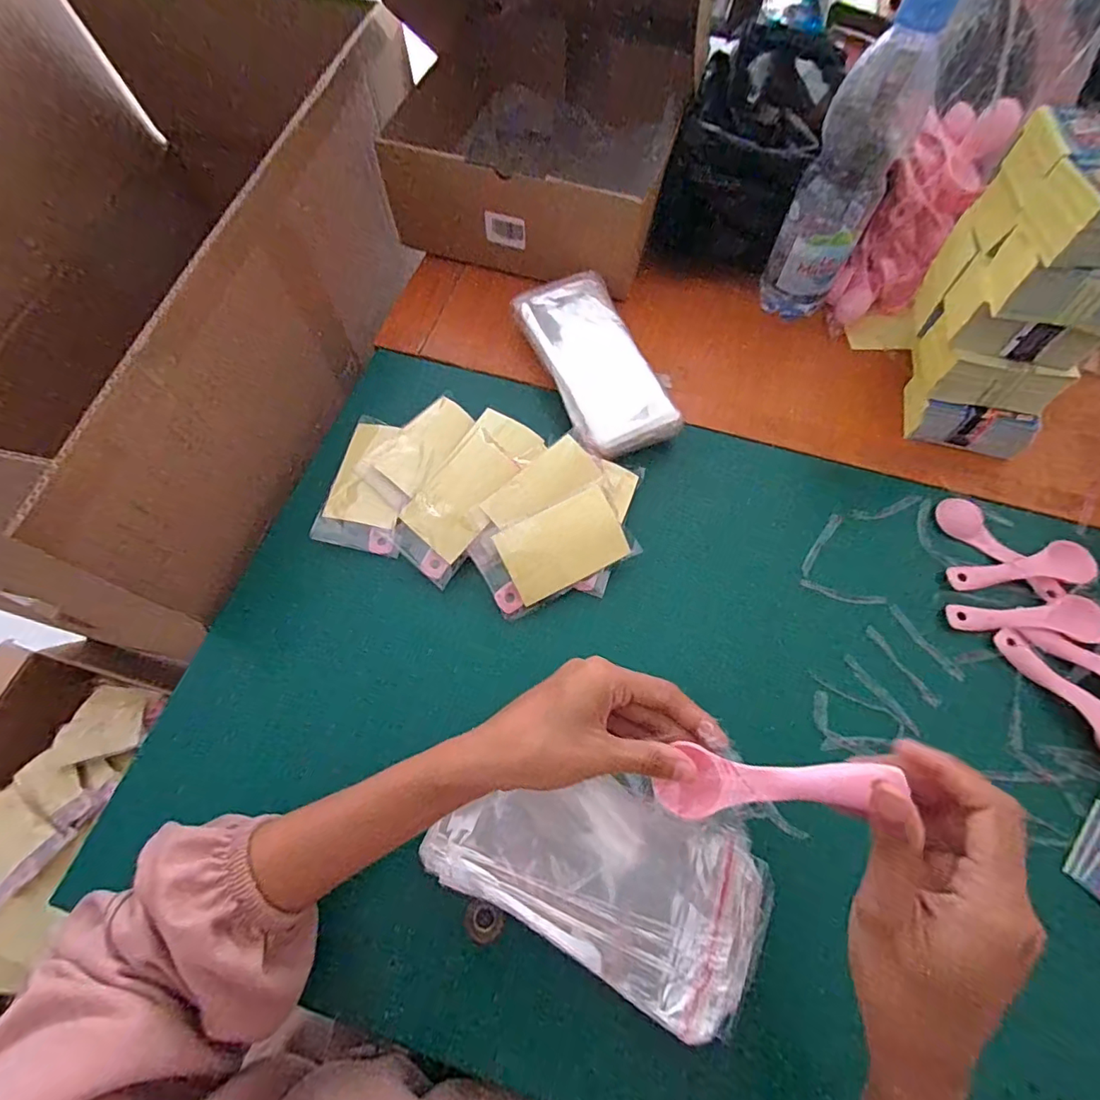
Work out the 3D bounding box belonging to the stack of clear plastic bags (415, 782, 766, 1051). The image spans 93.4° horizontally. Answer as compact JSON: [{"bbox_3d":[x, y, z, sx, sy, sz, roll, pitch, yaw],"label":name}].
[{"bbox_3d":[0.031,0.194,0.317,0.193,0.019,0.097,25,68,9],"label":"stack of clear plastic bags"}]

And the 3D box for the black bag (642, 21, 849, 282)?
[{"bbox_3d":[0.203,-0.415,0.536,0.123,0.115,0.269,21,69,9],"label":"black bag"}]

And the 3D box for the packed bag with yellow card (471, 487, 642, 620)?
[{"bbox_3d":[0.001,0.000,0.402,0.118,0.007,0.066,-27,89,-2],"label":"packed bag with yellow card"}]

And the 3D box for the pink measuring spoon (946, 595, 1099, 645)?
[{"bbox_3d":[0.377,0.056,0.408,0.117,0.010,0.036,1,66,-1],"label":"pink measuring spoon"}]

